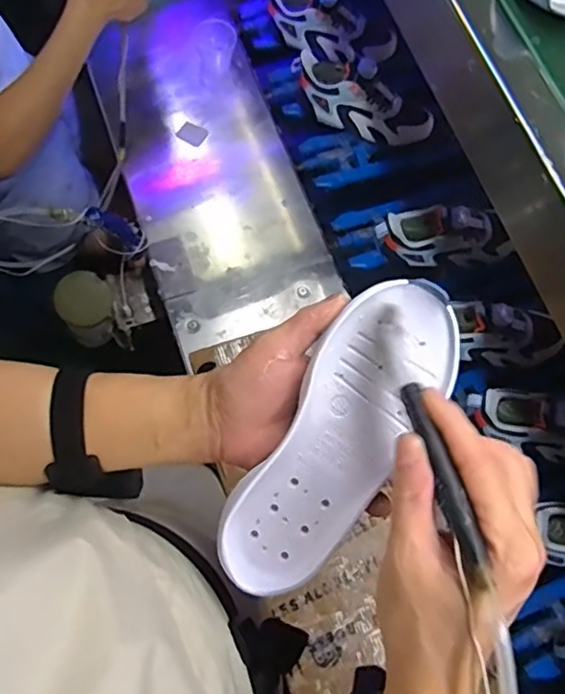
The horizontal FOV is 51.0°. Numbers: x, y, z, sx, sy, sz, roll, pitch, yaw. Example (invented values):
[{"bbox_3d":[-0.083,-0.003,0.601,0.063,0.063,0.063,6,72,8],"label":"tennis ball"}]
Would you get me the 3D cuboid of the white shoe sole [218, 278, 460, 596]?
[{"bbox_3d":[0.035,0.056,0.363,0.073,0.033,0.205,31,96,8],"label":"white shoe sole"}]

